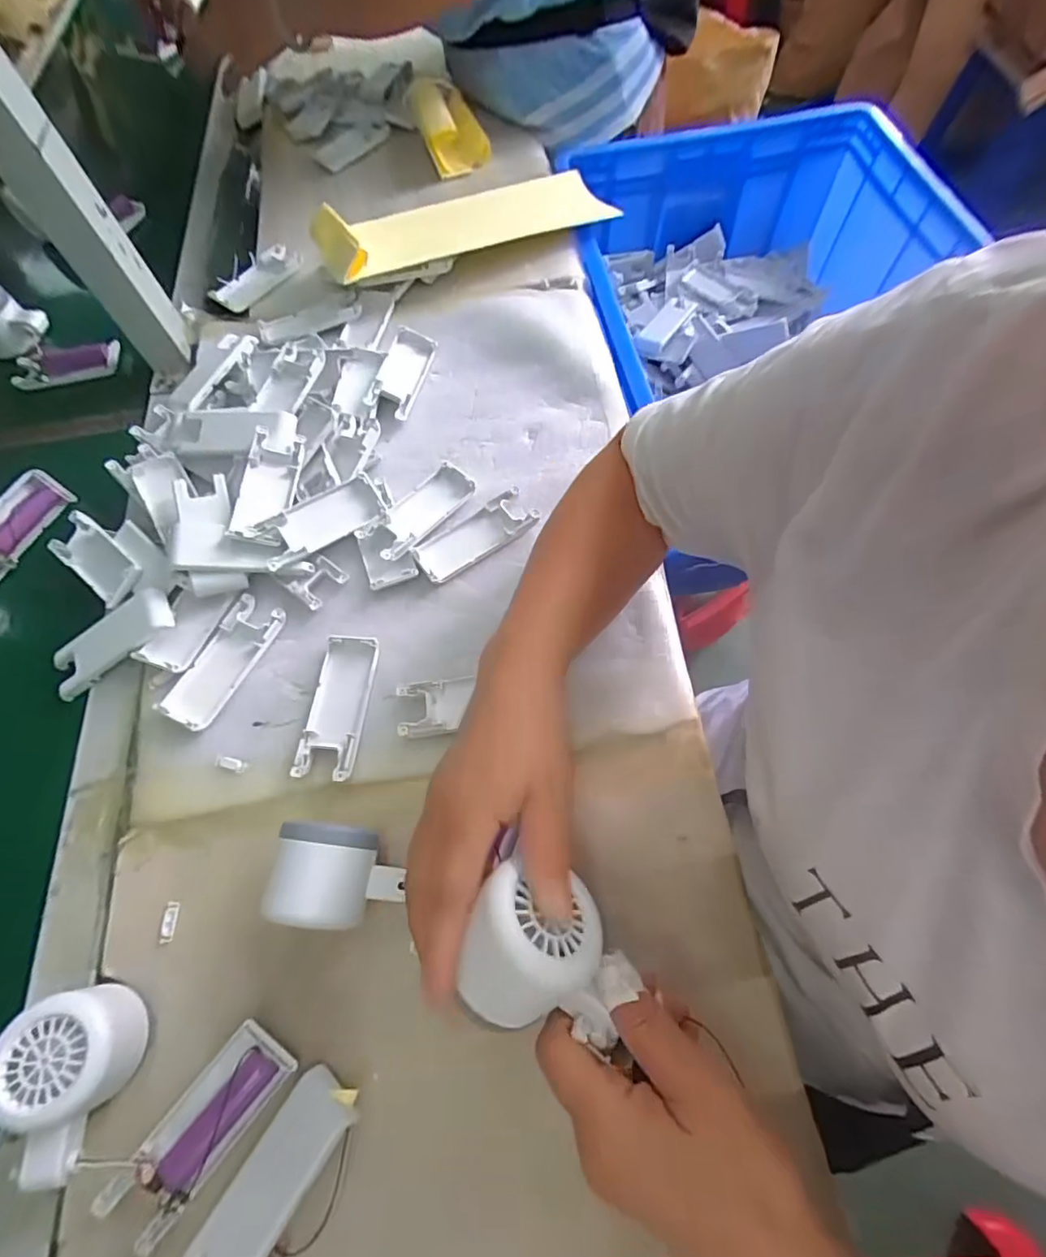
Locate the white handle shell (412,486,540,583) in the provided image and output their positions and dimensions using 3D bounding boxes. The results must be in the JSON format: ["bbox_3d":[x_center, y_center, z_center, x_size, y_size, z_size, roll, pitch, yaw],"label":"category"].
[{"bbox_3d":[-0.039,-0.076,0.454,0.101,0.008,0.041,-31,68,-11],"label":"white handle shell"}]

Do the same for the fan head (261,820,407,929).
[{"bbox_3d":[-0.105,0.148,0.329,0.074,0.057,0.057,5,66,5],"label":"fan head"}]

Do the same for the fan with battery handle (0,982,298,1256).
[{"bbox_3d":[-0.207,0.242,0.295,0.123,0.055,0.105,33,71,16],"label":"fan with battery handle"}]

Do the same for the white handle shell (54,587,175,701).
[{"bbox_3d":[-0.311,0.011,0.421,0.099,0.012,0.041,-37,68,0],"label":"white handle shell"}]

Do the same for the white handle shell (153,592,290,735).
[{"bbox_3d":[-0.223,0.024,0.414,0.041,0.014,0.102,25,69,13],"label":"white handle shell"}]

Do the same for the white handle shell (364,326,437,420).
[{"bbox_3d":[-0.115,-0.241,0.529,0.042,0.023,0.101,10,66,7],"label":"white handle shell"}]

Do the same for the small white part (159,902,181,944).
[{"bbox_3d":[-0.224,0.186,0.353,0.008,0.004,0.023,-1,65,2],"label":"small white part"}]

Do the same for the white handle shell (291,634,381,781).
[{"bbox_3d":[-0.131,0.054,0.401,0.041,0.011,0.104,4,66,5],"label":"white handle shell"}]

